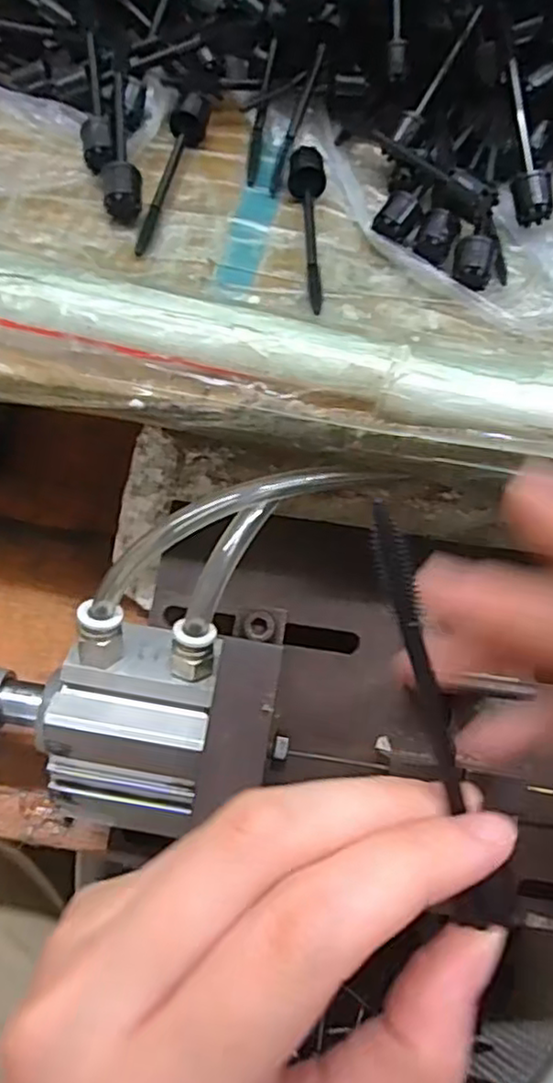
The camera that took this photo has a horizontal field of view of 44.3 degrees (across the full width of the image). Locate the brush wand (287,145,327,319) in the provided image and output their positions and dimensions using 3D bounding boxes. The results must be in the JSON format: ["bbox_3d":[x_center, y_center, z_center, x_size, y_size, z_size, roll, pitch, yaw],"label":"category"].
[{"bbox_3d":[0.010,-0.116,0.255,0.015,0.013,0.086,5,62,-1],"label":"brush wand"}]

